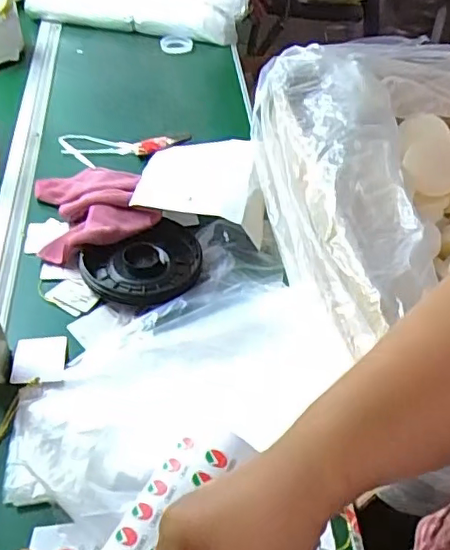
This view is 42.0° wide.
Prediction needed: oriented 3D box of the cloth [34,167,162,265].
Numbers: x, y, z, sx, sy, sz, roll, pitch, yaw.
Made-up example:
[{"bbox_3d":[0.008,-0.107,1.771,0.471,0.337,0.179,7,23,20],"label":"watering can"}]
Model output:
[{"bbox_3d":[-0.181,-0.099,0.761,0.146,0.042,0.184,-17,49,-18],"label":"cloth"}]

